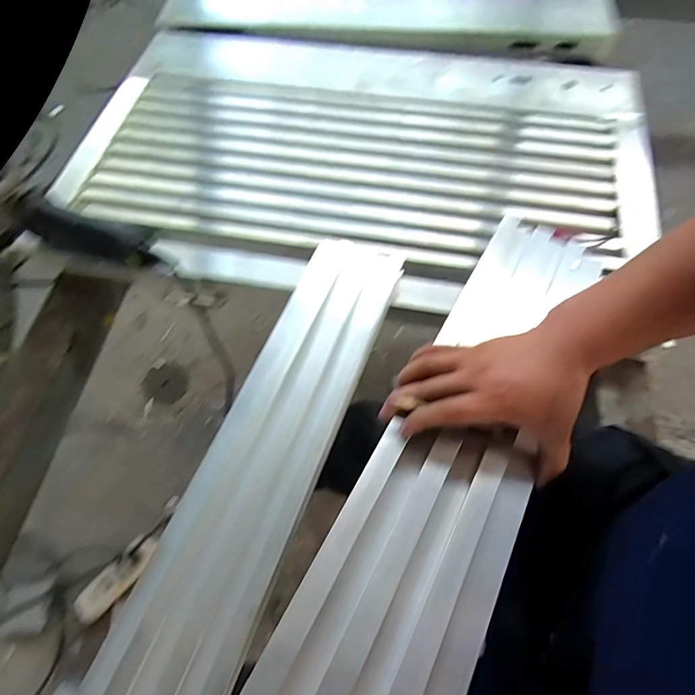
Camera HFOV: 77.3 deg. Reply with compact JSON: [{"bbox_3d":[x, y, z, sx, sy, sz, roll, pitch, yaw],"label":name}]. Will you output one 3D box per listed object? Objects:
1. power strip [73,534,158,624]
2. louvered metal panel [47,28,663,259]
[{"bbox_3d":[-0.478,0.471,0.887,0.067,0.046,0.179,35,70,17],"label":"power strip"},{"bbox_3d":[0.015,-0.383,0.785,1.015,0.064,0.514,6,68,6],"label":"louvered metal panel"}]

